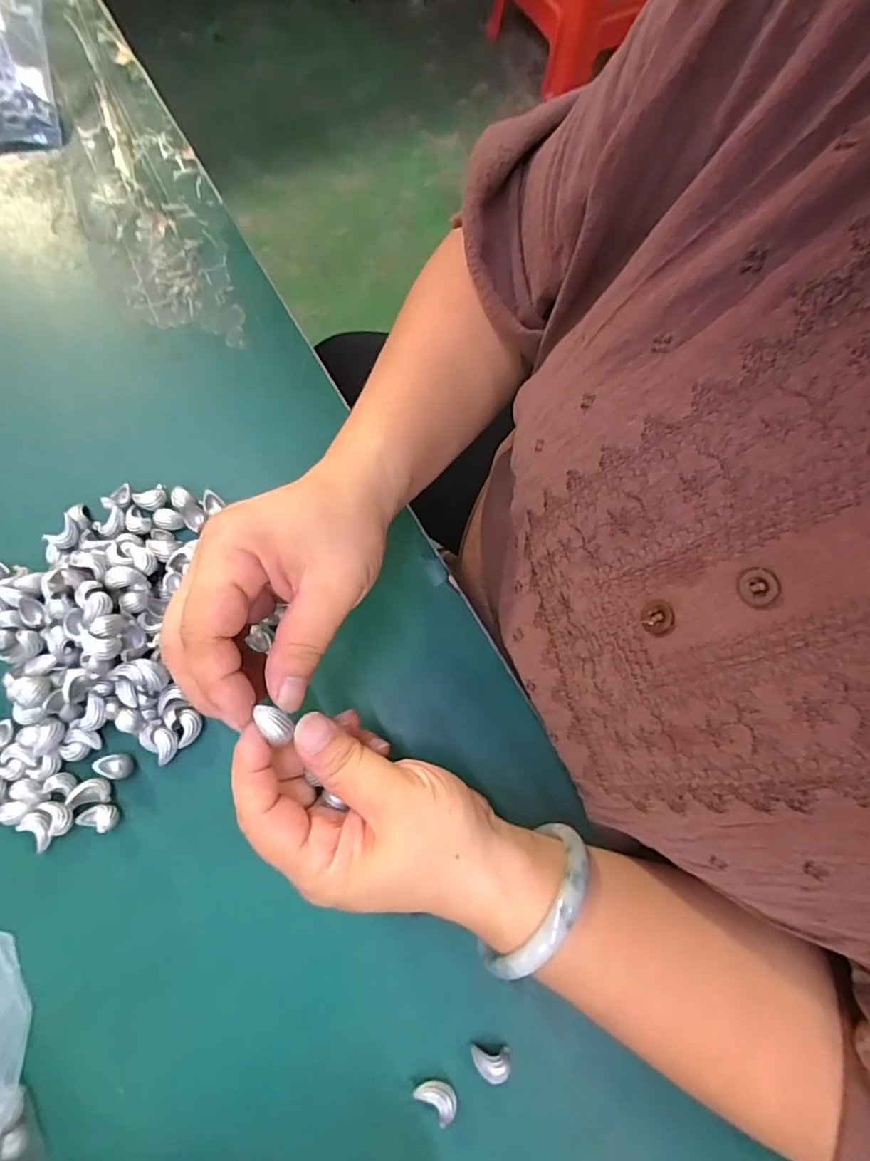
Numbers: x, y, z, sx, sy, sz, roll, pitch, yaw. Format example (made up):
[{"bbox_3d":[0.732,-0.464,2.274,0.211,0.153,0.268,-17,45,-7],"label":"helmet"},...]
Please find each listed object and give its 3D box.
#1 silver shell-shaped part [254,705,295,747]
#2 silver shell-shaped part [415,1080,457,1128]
[{"bbox_3d":[-0.063,0.056,0.212,0.009,0.005,0.016,-42,81,-11],"label":"silver shell-shaped part"},{"bbox_3d":[0.002,0.247,0.256,0.021,0.009,0.013,41,78,8],"label":"silver shell-shaped part"}]

